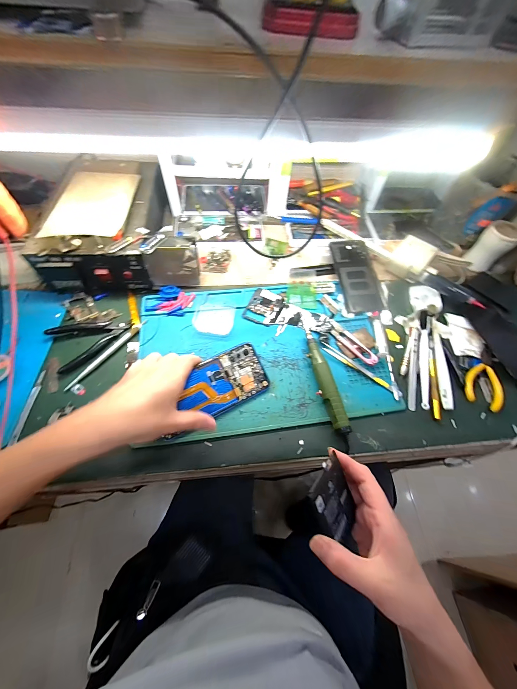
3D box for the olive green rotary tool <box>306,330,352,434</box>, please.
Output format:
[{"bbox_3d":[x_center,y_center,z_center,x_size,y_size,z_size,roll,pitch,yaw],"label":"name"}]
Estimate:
[{"bbox_3d":[0.093,0.049,0.383,0.024,0.023,0.156,-10,61,-9],"label":"olive green rotary tool"}]

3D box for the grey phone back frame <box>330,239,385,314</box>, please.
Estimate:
[{"bbox_3d":[0.180,-0.132,0.494,0.072,0.012,0.160,-3,68,-4],"label":"grey phone back frame"}]

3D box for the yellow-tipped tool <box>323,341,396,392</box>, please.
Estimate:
[{"bbox_3d":[0.150,0.034,0.408,0.121,0.004,0.013,35,64,15],"label":"yellow-tipped tool"}]

